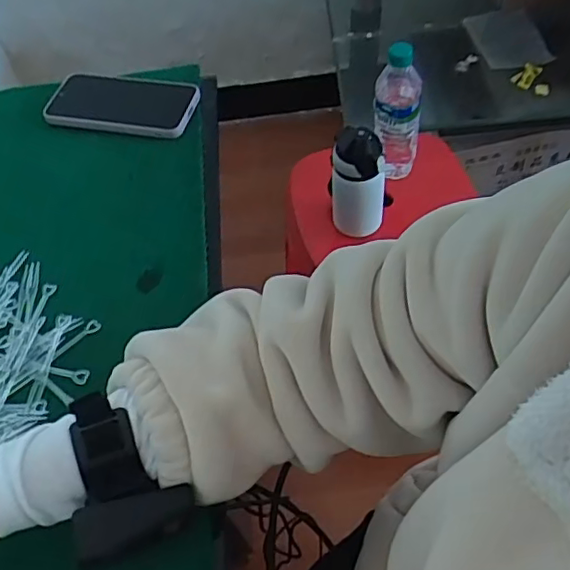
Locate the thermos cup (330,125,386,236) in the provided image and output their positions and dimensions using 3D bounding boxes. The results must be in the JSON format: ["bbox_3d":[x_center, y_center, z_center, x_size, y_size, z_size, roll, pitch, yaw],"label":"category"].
[{"bbox_3d":[0.105,-0.146,0.855,0.071,0.166,0.071,-3,54,4],"label":"thermos cup"}]

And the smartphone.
[{"bbox_3d":[-0.172,-0.195,0.647,0.158,0.018,0.077,10,55,12],"label":"smartphone"}]

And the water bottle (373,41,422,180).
[{"bbox_3d":[0.166,-0.252,0.892,0.067,0.217,0.060,3,55,9],"label":"water bottle"}]

